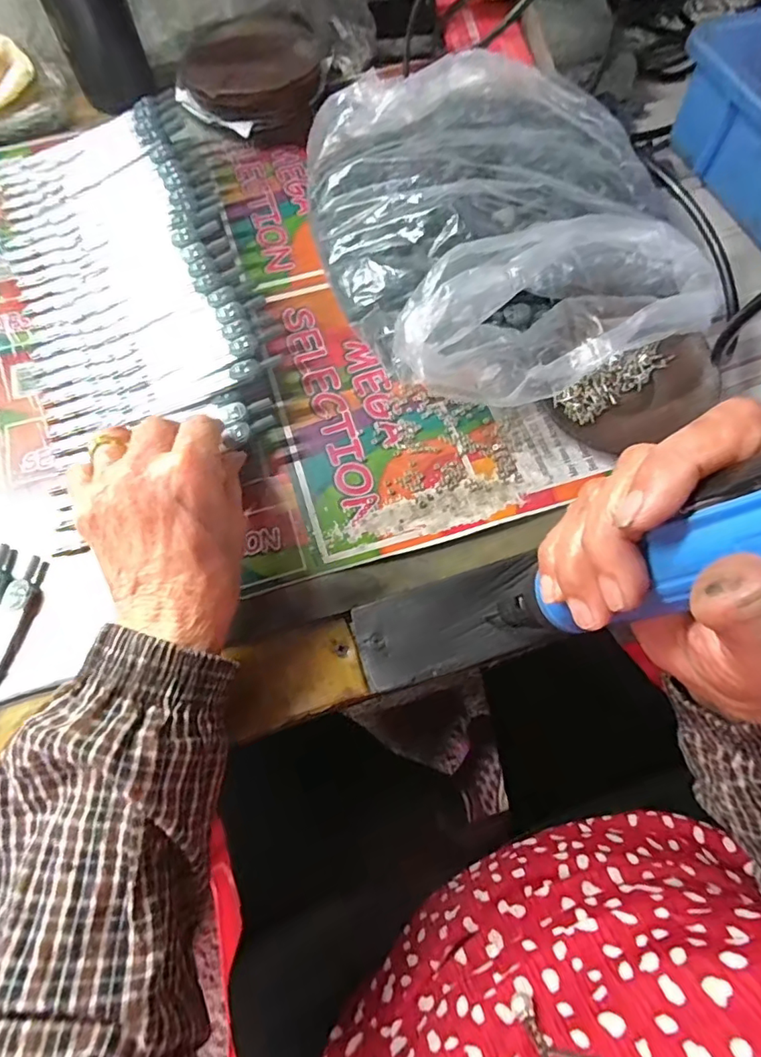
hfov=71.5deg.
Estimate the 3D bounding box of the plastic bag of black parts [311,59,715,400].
[{"bbox_3d":[0.087,-0.215,0.369,0.241,0.077,0.261,-23,69,-9],"label":"plastic bag of black parts"}]

